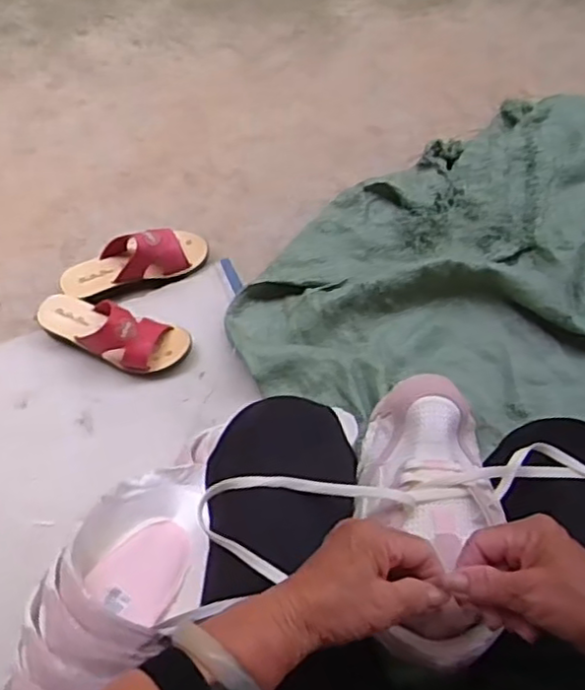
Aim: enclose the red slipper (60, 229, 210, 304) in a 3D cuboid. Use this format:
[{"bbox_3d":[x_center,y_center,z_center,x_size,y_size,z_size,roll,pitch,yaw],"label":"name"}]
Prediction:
[{"bbox_3d":[-0.249,-0.133,1.079,0.225,0.071,0.086,-22,64,-13],"label":"red slipper"}]

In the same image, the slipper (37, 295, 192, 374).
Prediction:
[{"bbox_3d":[-0.271,-0.019,1.007,0.227,0.079,0.082,16,62,7],"label":"slipper"}]

